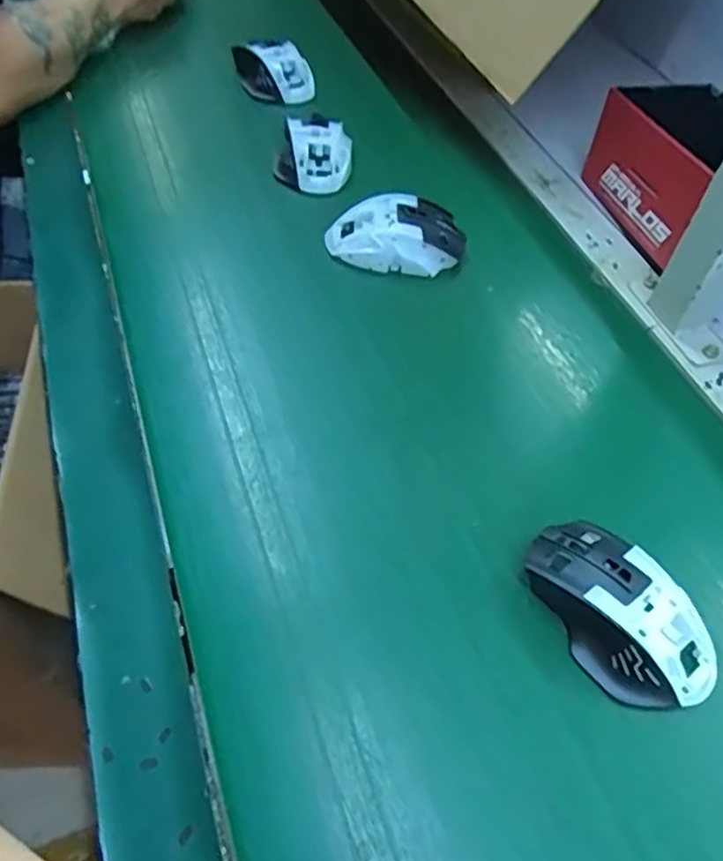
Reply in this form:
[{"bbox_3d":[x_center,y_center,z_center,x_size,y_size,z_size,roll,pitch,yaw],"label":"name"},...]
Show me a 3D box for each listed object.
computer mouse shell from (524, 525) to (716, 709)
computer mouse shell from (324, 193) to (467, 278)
[{"bbox_3d":[0.142,0.099,0.371,0.064,0.033,0.111,-27,60,-24],"label":"computer mouse shell"},{"bbox_3d":[0.029,-0.160,0.556,0.110,0.046,0.055,-2,53,-8],"label":"computer mouse shell"}]

